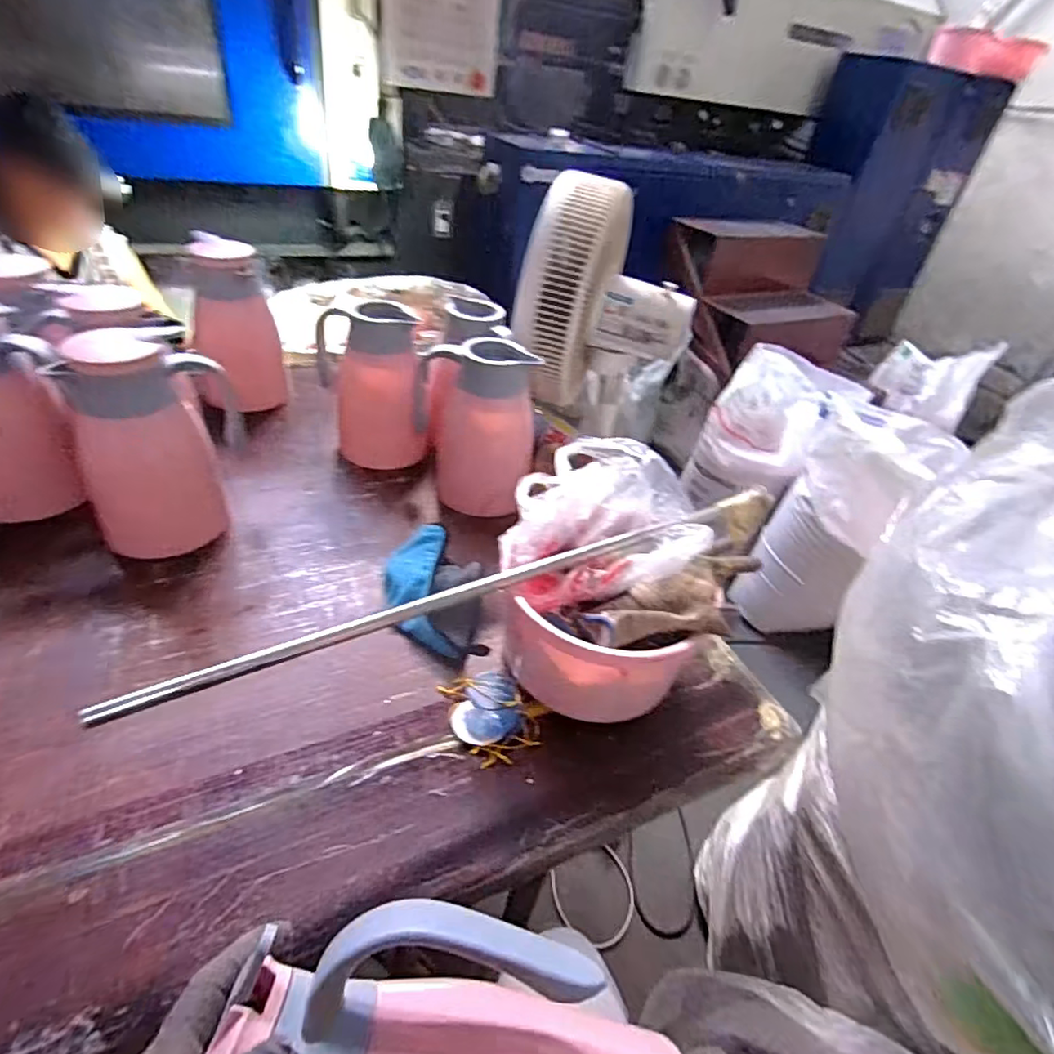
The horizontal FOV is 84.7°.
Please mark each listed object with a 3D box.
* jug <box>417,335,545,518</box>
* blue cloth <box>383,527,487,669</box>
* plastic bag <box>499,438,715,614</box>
[{"bbox_3d":[-0.072,-0.144,0.809,0.161,0.213,0.138,0,41,-8],"label":"jug"},{"bbox_3d":[-0.113,0.072,0.692,0.103,0.040,0.214,-9,43,-18],"label":"blue cloth"},{"bbox_3d":[0.082,-0.010,0.624,0.218,0.097,0.180,-1,41,-9],"label":"plastic bag"}]

